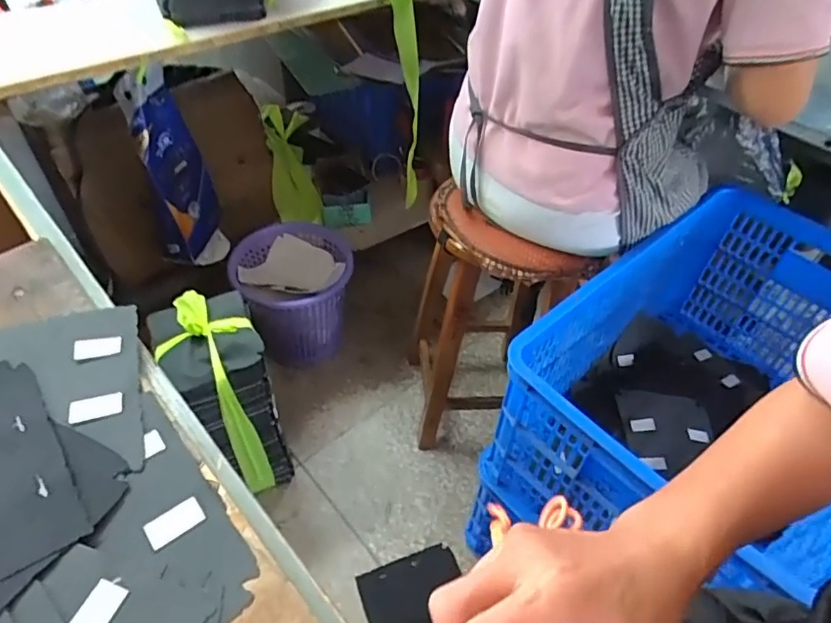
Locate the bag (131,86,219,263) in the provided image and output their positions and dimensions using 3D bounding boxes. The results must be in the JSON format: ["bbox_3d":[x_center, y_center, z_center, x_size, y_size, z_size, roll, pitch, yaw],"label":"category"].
[{"bbox_3d":[-0.557,-0.303,1.284,0.084,0.336,0.190,7,48,2],"label":"bag"}]

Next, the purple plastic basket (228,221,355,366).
[{"bbox_3d":[-0.300,-0.027,1.386,0.287,0.262,0.271,-6,48,-9],"label":"purple plastic basket"}]

